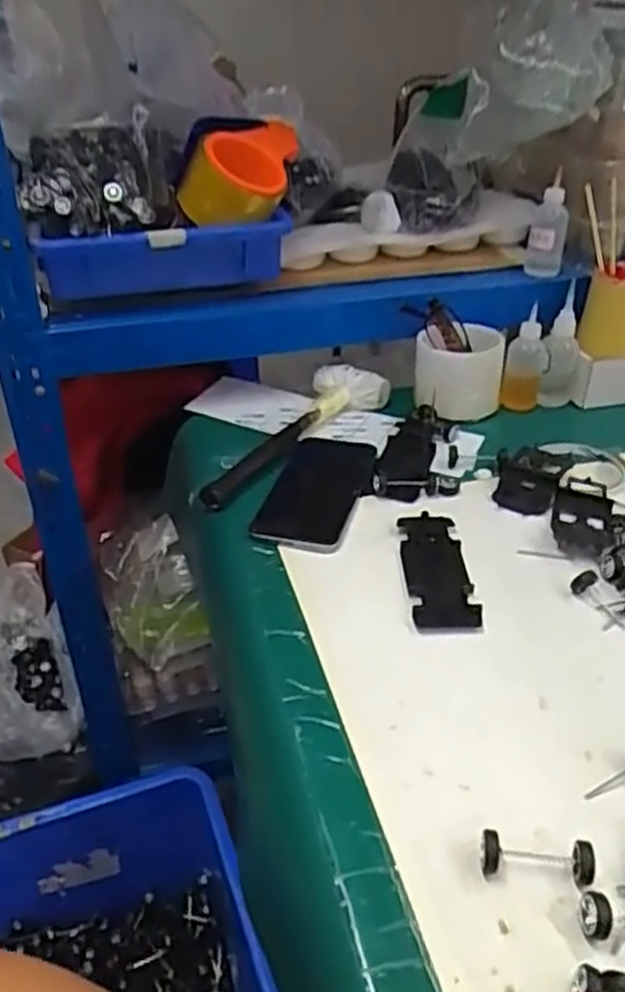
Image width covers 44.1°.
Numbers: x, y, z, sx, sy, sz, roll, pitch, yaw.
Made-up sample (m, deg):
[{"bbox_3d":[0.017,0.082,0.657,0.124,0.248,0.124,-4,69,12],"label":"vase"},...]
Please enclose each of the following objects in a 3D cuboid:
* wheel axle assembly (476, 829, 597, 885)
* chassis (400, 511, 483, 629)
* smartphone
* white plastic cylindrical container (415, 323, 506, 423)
[{"bbox_3d":[0.112,0.181,0.387,0.054,0.016,0.021,8,35,11],"label":"wheel axle assembly"},{"bbox_3d":[0.092,0.053,0.585,0.047,0.007,0.129,-1,34,-1],"label":"chassis"},{"bbox_3d":[0.004,-0.008,0.679,0.081,0.010,0.163,9,35,13],"label":"smartphone"},{"bbox_3d":[0.149,-0.125,0.791,0.090,0.074,0.065,5,34,7],"label":"white plastic cylindrical container"}]

